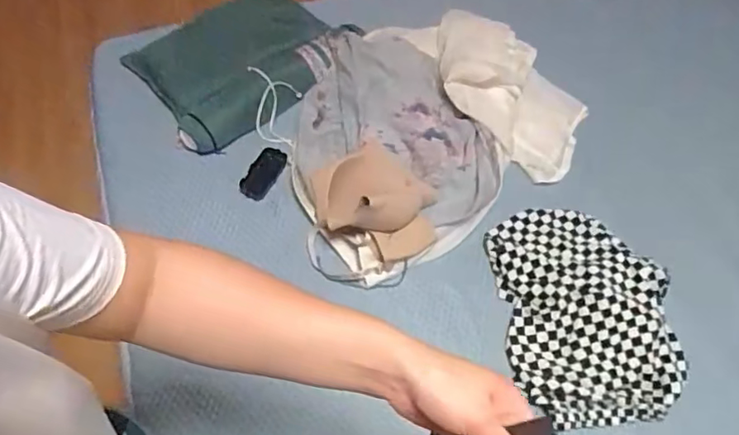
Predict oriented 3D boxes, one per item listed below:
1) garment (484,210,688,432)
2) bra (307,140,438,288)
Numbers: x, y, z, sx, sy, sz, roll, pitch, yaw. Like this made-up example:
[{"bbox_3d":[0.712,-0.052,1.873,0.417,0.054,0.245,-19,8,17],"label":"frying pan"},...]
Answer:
[{"bbox_3d":[0.368,0.155,0.968,0.277,0.060,0.380,-4,62,-6],"label":"garment"},{"bbox_3d":[0.007,-0.035,0.969,0.220,0.113,0.229,-2,62,-4],"label":"bra"}]

